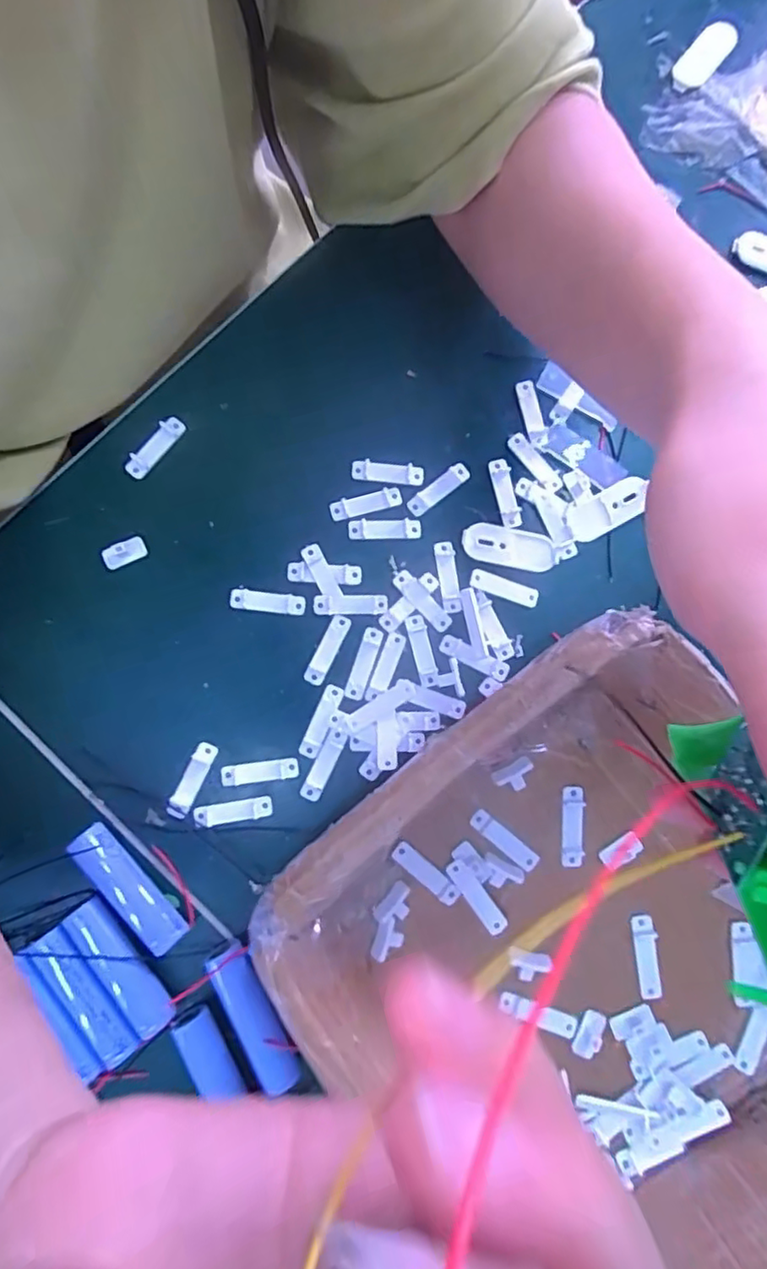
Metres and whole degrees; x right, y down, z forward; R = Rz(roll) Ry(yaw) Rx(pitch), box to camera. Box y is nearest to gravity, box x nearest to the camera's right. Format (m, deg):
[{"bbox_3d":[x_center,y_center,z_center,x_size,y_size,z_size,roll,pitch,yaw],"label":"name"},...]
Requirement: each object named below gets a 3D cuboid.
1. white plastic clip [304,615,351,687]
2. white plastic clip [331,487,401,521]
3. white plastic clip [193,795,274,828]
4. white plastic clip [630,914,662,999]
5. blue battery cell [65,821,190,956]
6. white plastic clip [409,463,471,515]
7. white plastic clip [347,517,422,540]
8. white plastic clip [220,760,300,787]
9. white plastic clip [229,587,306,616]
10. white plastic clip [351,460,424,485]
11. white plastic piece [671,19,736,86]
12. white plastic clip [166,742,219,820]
[{"bbox_3d":[-0.028,0.008,0.316,0.010,0.004,0.037,27,83,0],"label":"white plastic clip"},{"bbox_3d":[-0.009,-0.068,0.324,0.037,0.004,0.010,-16,85,-5],"label":"white plastic clip"},{"bbox_3d":[-0.073,0.086,0.304,0.038,0.007,0.009,-8,84,-4],"label":"white plastic clip"},{"bbox_3d":[0.123,0.151,0.294,0.010,0.007,0.037,-4,84,-4],"label":"white plastic clip"},{"bbox_3d":[-0.119,0.119,0.293,0.019,0.015,0.066,-41,87,-7],"label":"blue battery cell"},{"bbox_3d":[0.029,-0.076,0.328,0.038,0.005,0.010,-39,87,-7],"label":"white plastic clip"},{"bbox_3d":[0.000,-0.055,0.324,0.037,0.004,0.010,-2,84,-4],"label":"white plastic clip"},{"bbox_3d":[-0.061,0.068,0.306,0.037,0.004,0.010,-5,84,-4],"label":"white plastic clip"},{"bbox_3d":[-0.059,-0.017,0.316,0.038,0.004,0.010,6,83,-3],"label":"white plastic clip"},{"bbox_3d":[0.002,-0.085,0.327,0.037,0.004,0.011,3,83,-3],"label":"white plastic clip"},{"bbox_3d":[0.188,-0.338,0.364,0.021,0.006,0.041,39,83,2],"label":"white plastic piece"},{"bbox_3d":[-0.094,0.071,0.305,0.012,0.004,0.038,25,83,0],"label":"white plastic clip"}]

